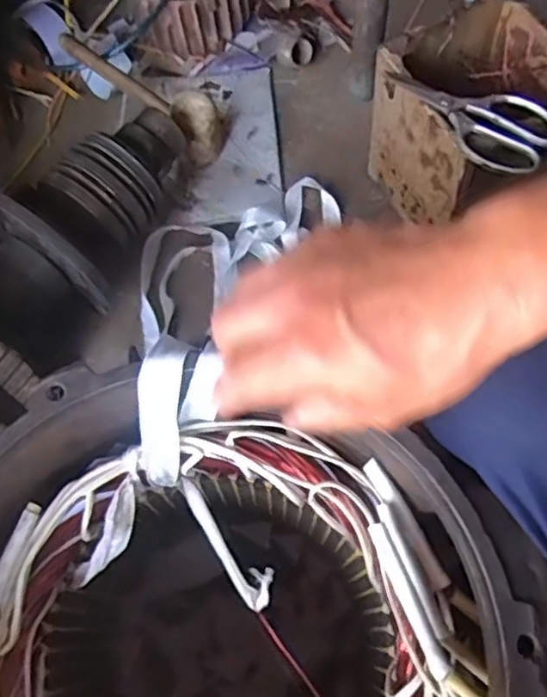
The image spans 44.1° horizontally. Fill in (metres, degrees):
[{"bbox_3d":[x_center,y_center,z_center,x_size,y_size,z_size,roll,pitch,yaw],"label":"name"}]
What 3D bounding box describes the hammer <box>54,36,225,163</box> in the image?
[{"bbox_3d":[-0.199,-0.391,1.021,0.293,0.107,0.075,38,76,18],"label":"hammer"}]

